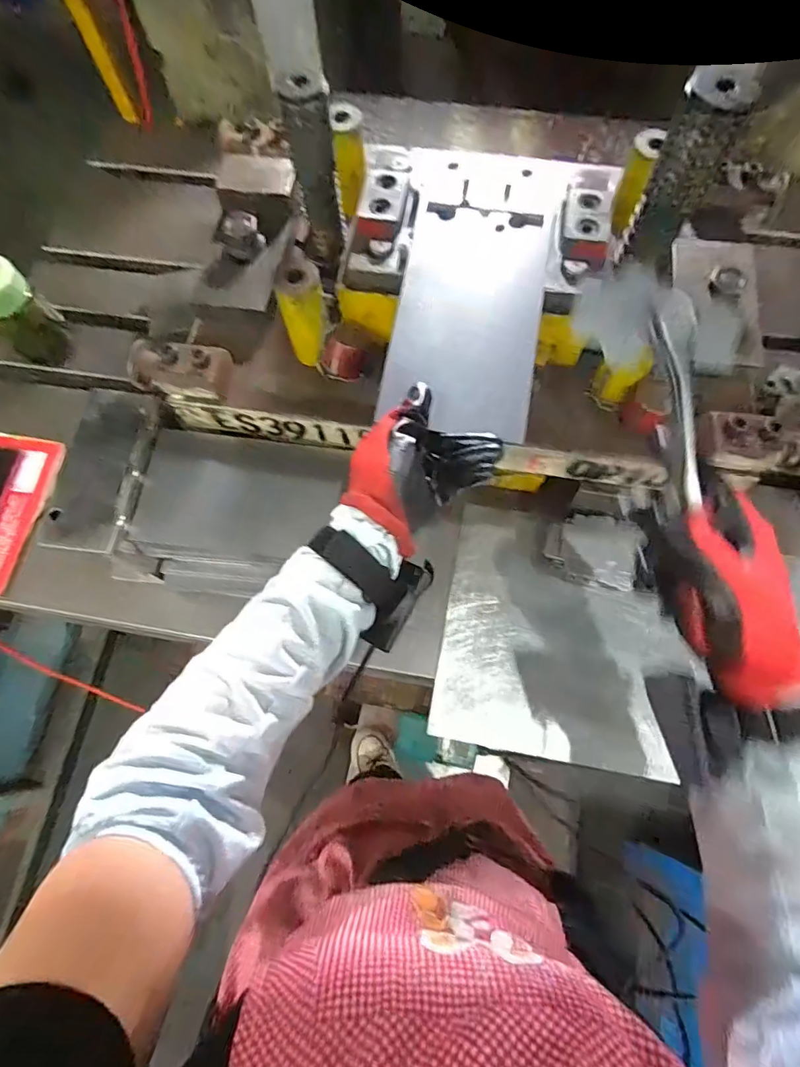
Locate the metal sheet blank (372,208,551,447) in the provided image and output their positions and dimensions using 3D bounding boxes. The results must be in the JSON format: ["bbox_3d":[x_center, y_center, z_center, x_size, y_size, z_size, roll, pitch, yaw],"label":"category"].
[{"bbox_3d":[0.058,-0.184,0.430,0.119,0.008,0.207,10,76,3],"label":"metal sheet blank"}]

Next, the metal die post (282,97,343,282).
[{"bbox_3d":[-0.072,-0.299,0.442,0.037,0.133,0.042,-4,70,0],"label":"metal die post"}]

